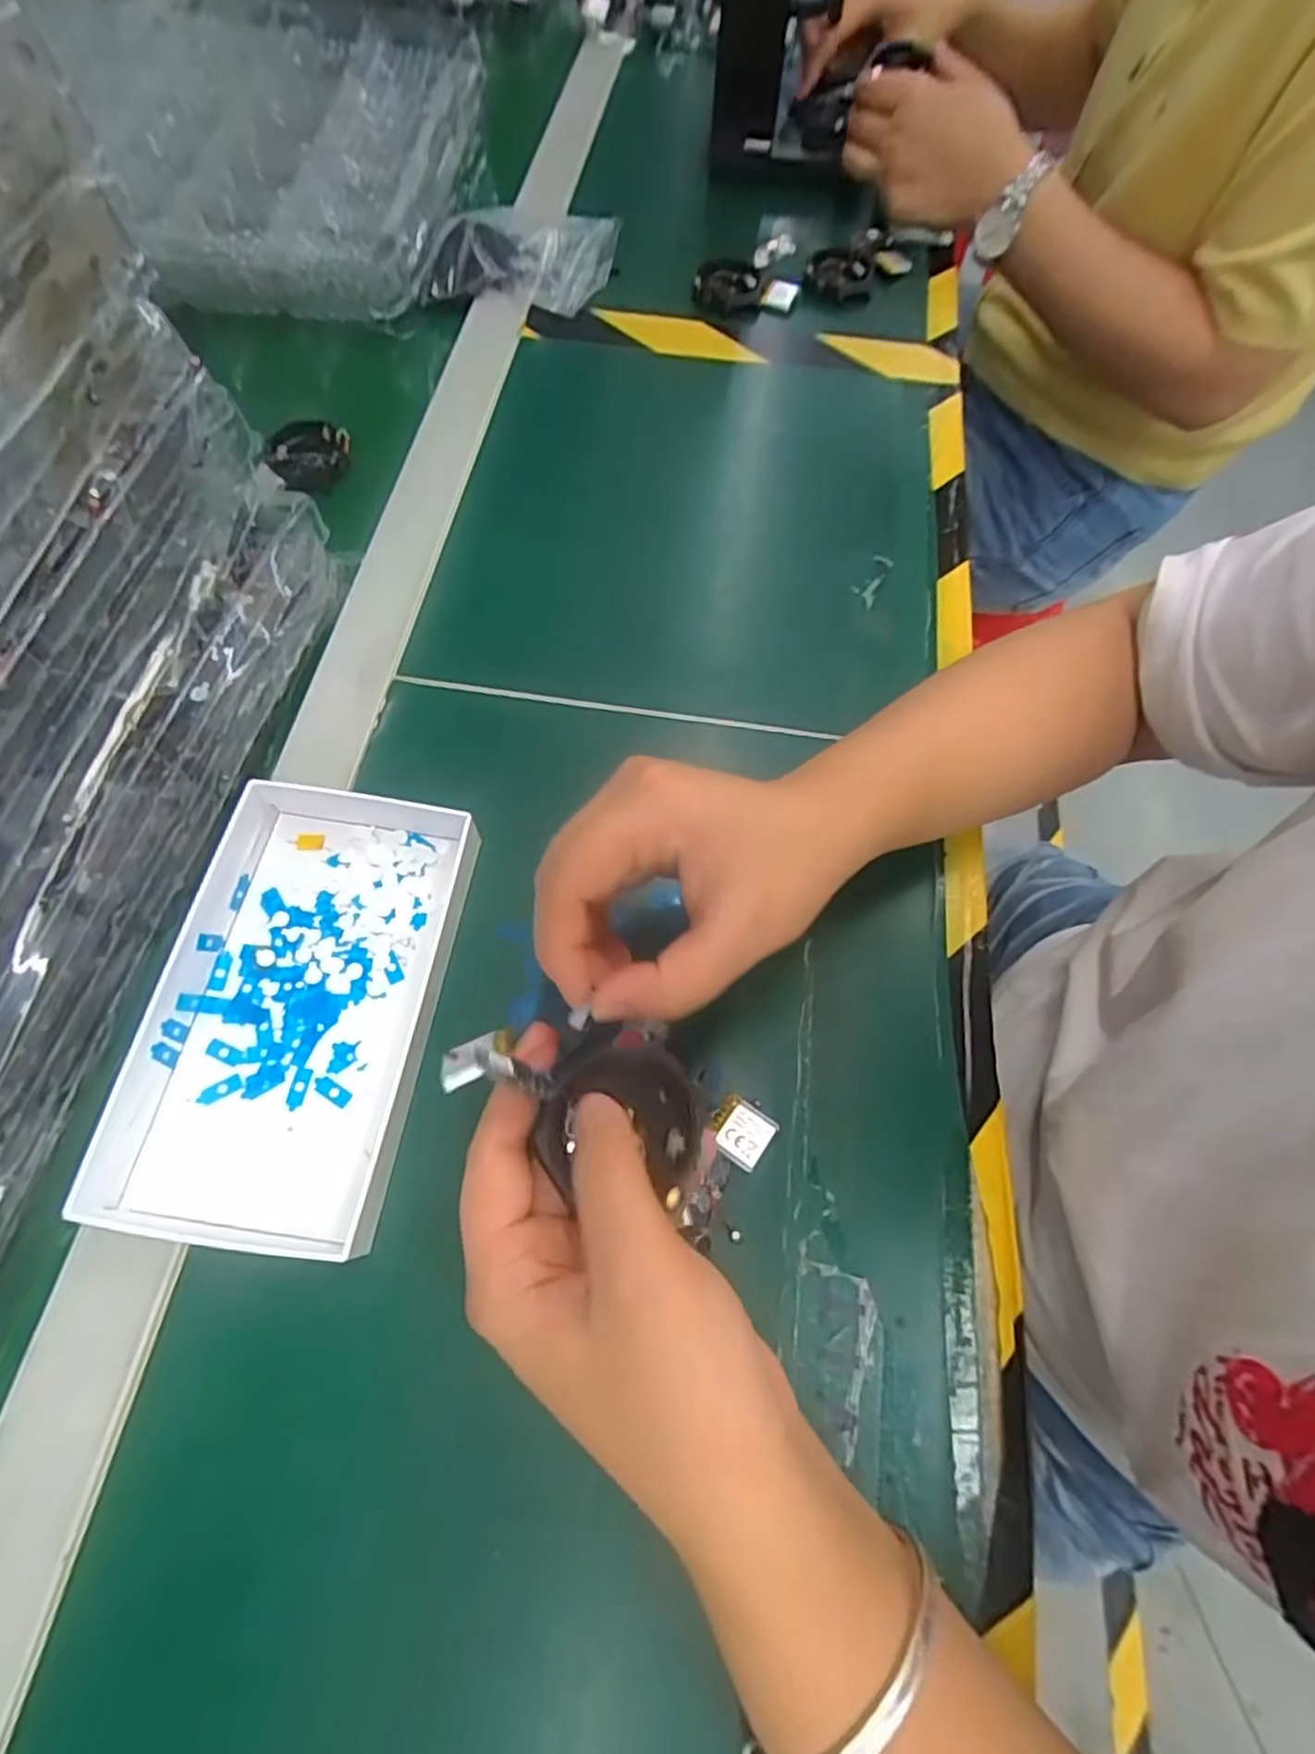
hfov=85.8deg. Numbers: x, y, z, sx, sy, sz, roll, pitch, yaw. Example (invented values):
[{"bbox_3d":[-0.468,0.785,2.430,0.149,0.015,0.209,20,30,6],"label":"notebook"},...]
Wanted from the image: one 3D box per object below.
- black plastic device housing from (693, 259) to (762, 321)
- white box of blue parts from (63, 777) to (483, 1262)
[{"bbox_3d":[0.051,-0.423,0.512,0.046,0.024,0.048,13,66,4],"label":"black plastic device housing"},{"bbox_3d":[-0.145,0.046,0.283,0.106,0.025,0.174,10,66,3],"label":"white box of blue parts"}]

